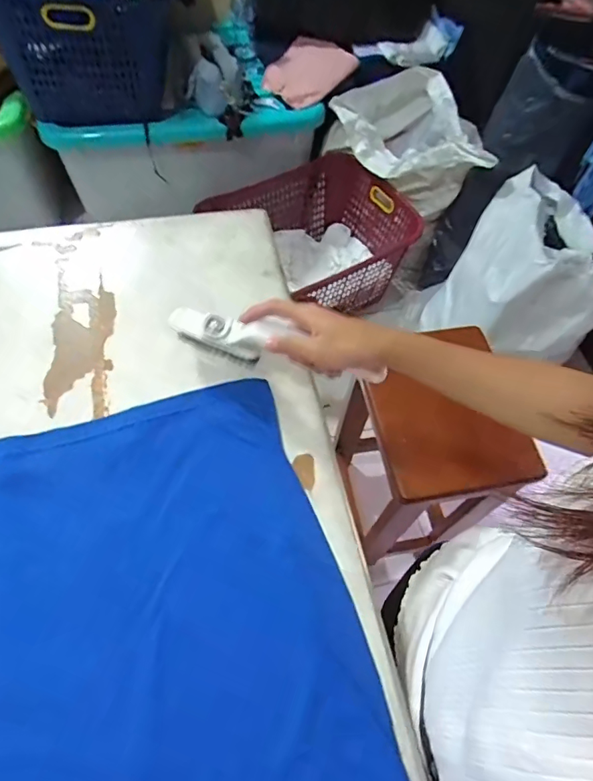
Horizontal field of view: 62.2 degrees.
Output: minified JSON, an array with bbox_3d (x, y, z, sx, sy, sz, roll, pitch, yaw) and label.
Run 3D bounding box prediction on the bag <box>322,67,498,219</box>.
[{"bbox_3d":[0.305,-0.687,1.374,0.448,0.322,0.162,29,62,12],"label":"bag"}]

